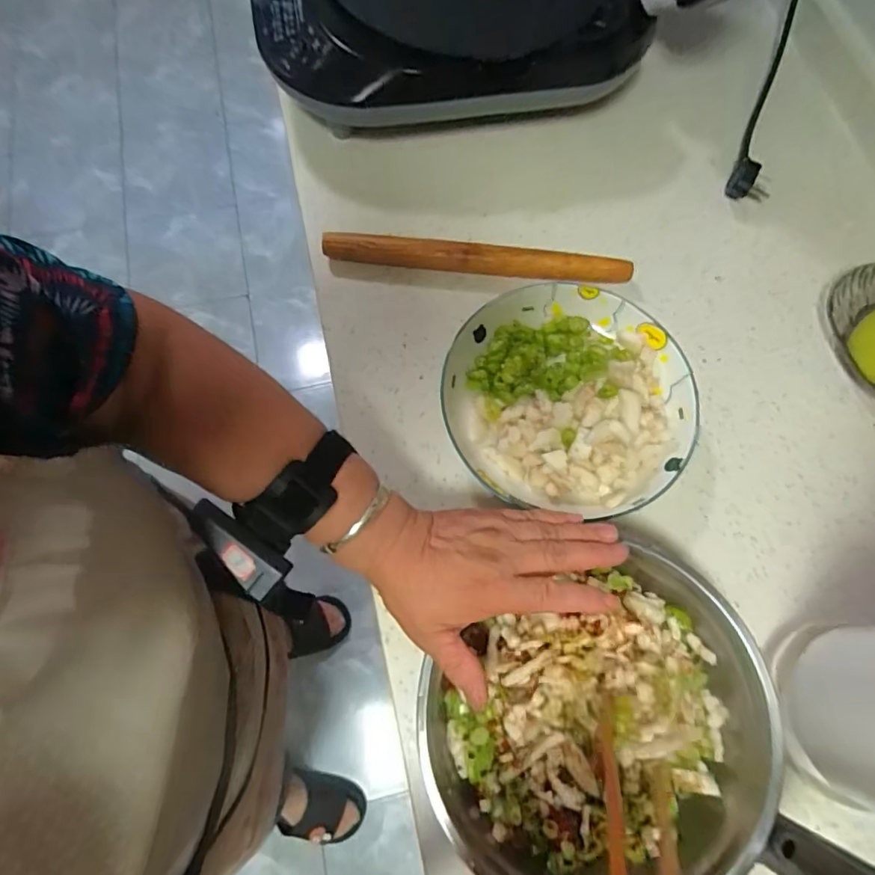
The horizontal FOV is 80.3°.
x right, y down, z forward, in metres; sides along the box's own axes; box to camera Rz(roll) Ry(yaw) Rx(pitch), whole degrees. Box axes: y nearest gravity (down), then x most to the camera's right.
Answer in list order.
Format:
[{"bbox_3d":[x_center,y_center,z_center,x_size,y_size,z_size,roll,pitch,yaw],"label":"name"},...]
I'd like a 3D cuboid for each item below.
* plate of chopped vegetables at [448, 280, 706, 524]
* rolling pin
[{"bbox_3d":[0.111,-0.037,0.420,0.194,0.062,0.191,0,72,-1],"label":"plate of chopped vegetables"},{"bbox_3d":[0.037,-0.163,0.477,0.277,0.025,0.021,5,72,0],"label":"rolling pin"}]

